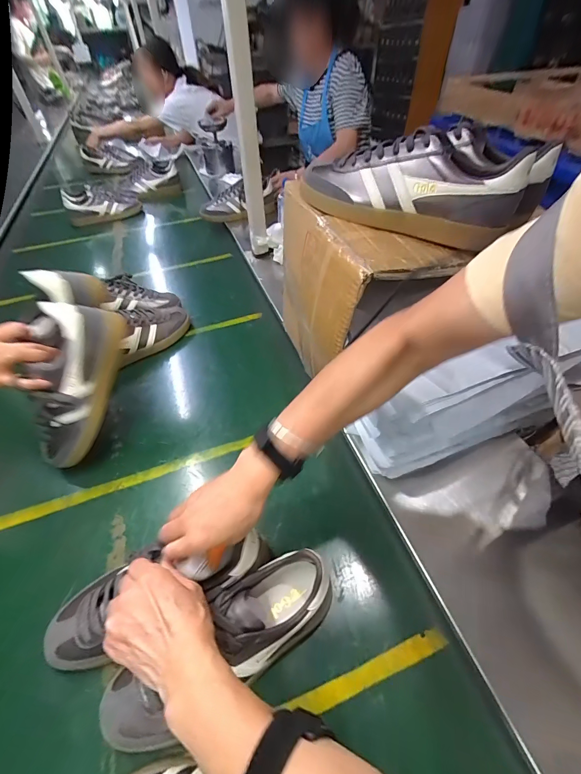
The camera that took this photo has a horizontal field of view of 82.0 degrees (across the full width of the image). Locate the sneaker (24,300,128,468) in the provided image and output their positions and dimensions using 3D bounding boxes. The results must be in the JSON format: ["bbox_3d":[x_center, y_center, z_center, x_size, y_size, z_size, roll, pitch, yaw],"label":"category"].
[{"bbox_3d":[-0.349,-0.004,0.519,0.113,0.248,0.115,16,8,19],"label":"sneaker"}]

